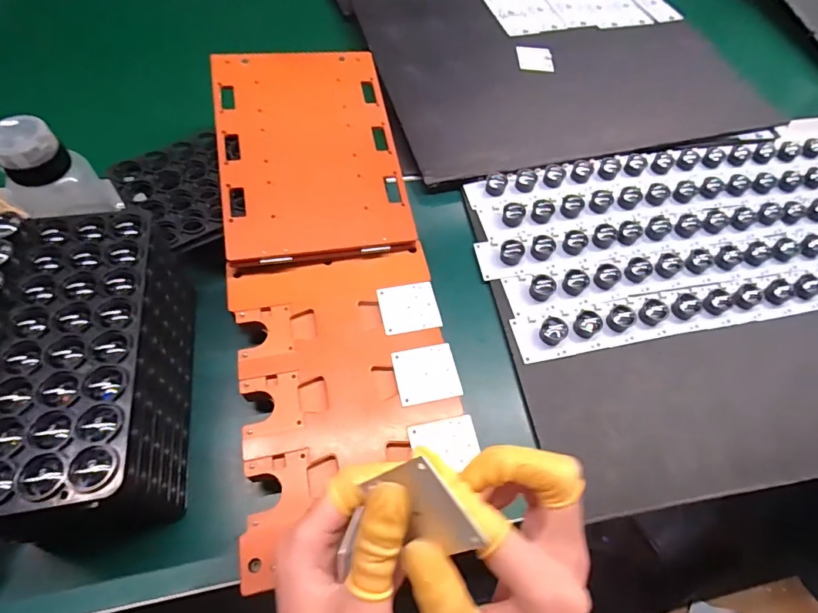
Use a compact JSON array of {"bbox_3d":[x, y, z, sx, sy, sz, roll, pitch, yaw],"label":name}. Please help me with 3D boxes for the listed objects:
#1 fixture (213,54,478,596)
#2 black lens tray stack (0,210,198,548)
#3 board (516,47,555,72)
[{"bbox_3d":[-0.069,-0.047,0.395,0.162,0.023,0.440,-8,69,-11],"label":"fixture"},{"bbox_3d":[-0.212,0.046,0.310,0.097,0.119,0.209,-7,61,-9],"label":"black lens tray stack"},{"bbox_3d":[0.167,-0.329,0.610,0.046,0.004,0.046,3,60,-3],"label":"board"}]

